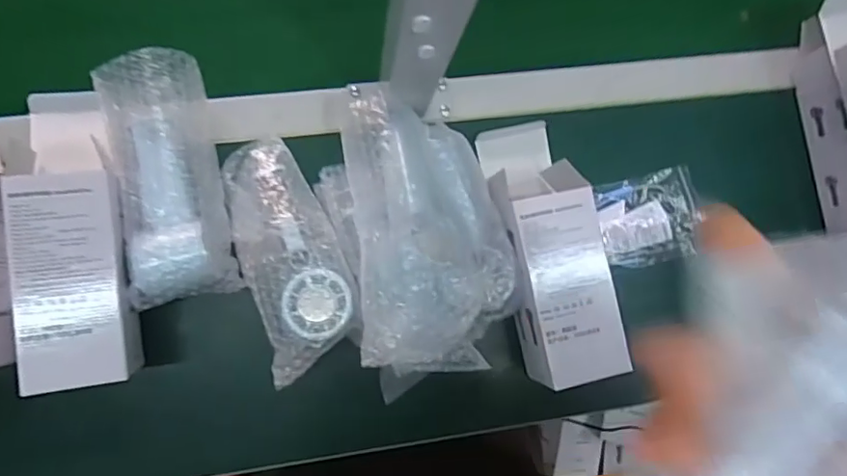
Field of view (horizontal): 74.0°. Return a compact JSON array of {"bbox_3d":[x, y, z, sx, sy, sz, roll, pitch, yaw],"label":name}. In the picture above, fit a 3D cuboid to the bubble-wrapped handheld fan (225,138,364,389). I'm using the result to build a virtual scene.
[{"bbox_3d":[-0.114,0.011,0.478,0.084,0.042,0.197,-19,88,-8],"label":"bubble-wrapped handheld fan"}]

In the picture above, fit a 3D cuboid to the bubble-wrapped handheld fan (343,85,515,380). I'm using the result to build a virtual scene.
[{"bbox_3d":[0.009,-0.004,0.454,0.127,0.053,0.223,-5,86,-7],"label":"bubble-wrapped handheld fan"}]

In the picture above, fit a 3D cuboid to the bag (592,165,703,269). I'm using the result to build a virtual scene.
[{"bbox_3d":[0.223,-0.019,0.553,0.106,0.015,0.086,-14,87,-7],"label":"bag"}]

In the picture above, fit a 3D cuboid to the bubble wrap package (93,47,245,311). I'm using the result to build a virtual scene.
[{"bbox_3d":[-0.216,-0.049,0.470,0.088,0.051,0.202,-11,87,-7],"label":"bubble wrap package"}]

